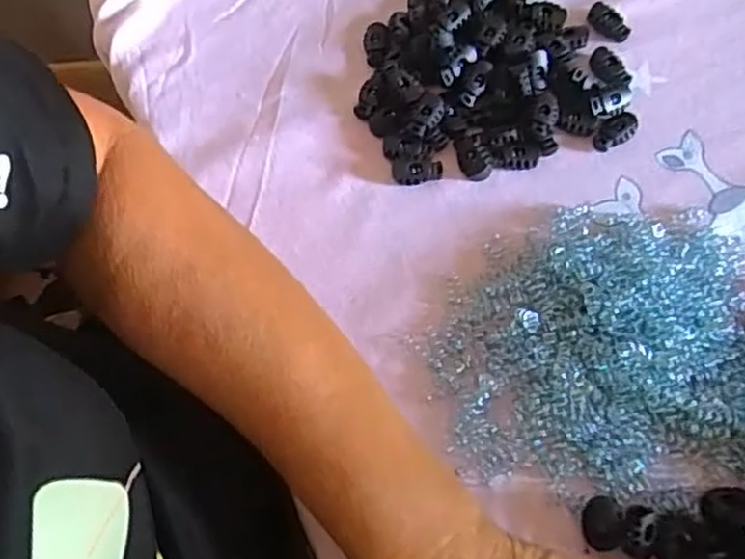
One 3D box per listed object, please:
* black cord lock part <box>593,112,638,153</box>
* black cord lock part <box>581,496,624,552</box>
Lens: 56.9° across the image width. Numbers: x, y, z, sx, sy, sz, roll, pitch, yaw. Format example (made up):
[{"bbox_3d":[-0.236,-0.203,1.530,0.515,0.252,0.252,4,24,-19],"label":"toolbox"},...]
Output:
[{"bbox_3d":[0.141,-0.085,0.398,0.030,0.008,0.014,-32,68,-12],"label":"black cord lock part"},{"bbox_3d":[0.102,0.109,0.306,0.016,0.008,0.023,-3,66,1],"label":"black cord lock part"}]

